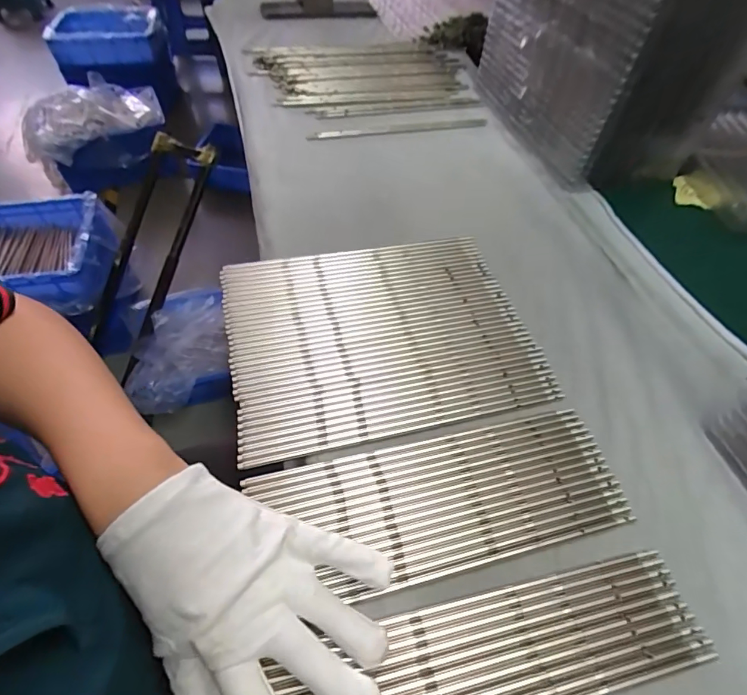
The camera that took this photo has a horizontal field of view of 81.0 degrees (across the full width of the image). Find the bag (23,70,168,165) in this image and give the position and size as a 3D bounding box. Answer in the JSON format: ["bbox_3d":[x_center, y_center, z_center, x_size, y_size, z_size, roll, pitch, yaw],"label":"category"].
[{"bbox_3d":[-0.966,-0.793,1.497,0.300,0.121,0.461,38,62,23],"label":"bag"}]

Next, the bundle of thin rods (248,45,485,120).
[{"bbox_3d":[-0.013,-0.411,0.671,0.326,0.020,0.193,-4,62,-10],"label":"bundle of thin rods"}]

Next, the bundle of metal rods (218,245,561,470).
[{"bbox_3d":[0.004,-0.015,0.383,0.251,0.017,0.192,-11,55,-9],"label":"bundle of metal rods"}]

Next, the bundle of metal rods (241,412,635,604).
[{"bbox_3d":[0.047,0.104,0.301,0.245,0.004,0.097,-4,53,-7],"label":"bundle of metal rods"}]

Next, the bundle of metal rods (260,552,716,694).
[{"bbox_3d":[0.073,0.175,0.248,0.240,0.004,0.060,-10,53,-11],"label":"bundle of metal rods"}]

